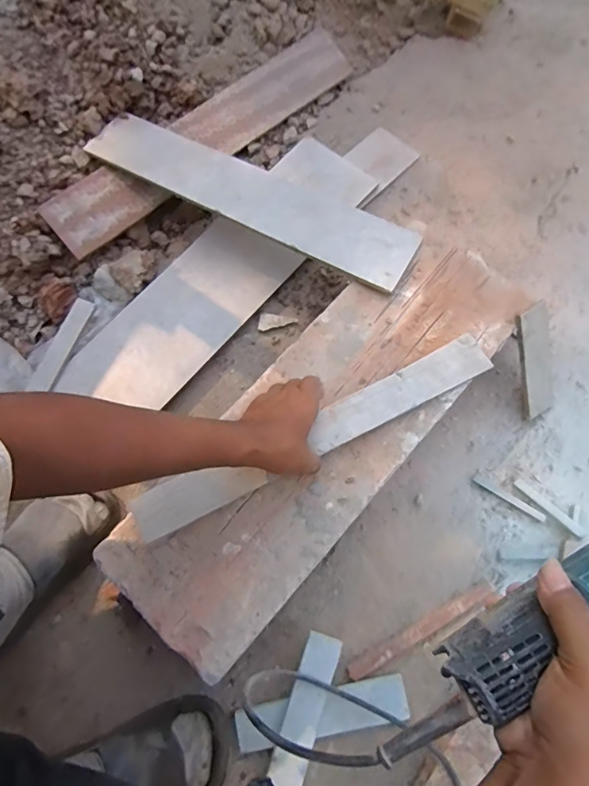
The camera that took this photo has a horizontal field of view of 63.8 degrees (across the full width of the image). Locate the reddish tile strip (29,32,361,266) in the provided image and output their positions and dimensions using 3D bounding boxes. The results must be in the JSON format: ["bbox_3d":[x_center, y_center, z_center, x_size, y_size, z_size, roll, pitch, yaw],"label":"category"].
[{"bbox_3d":[-0.148,-0.440,0.806,0.600,0.014,0.099,-40,97,-12],"label":"reddish tile strip"}]

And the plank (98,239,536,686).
[{"bbox_3d":[0.038,0.036,0.569,0.201,0.032,0.583,41,77,13],"label":"plank"}]

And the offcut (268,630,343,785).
[{"bbox_3d":[0.012,0.363,0.540,0.041,0.010,0.163,16,79,12],"label":"offcut"}]

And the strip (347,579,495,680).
[{"bbox_3d":[0.155,0.287,0.573,0.199,0.011,0.020,-30,74,-9],"label":"strip"}]

